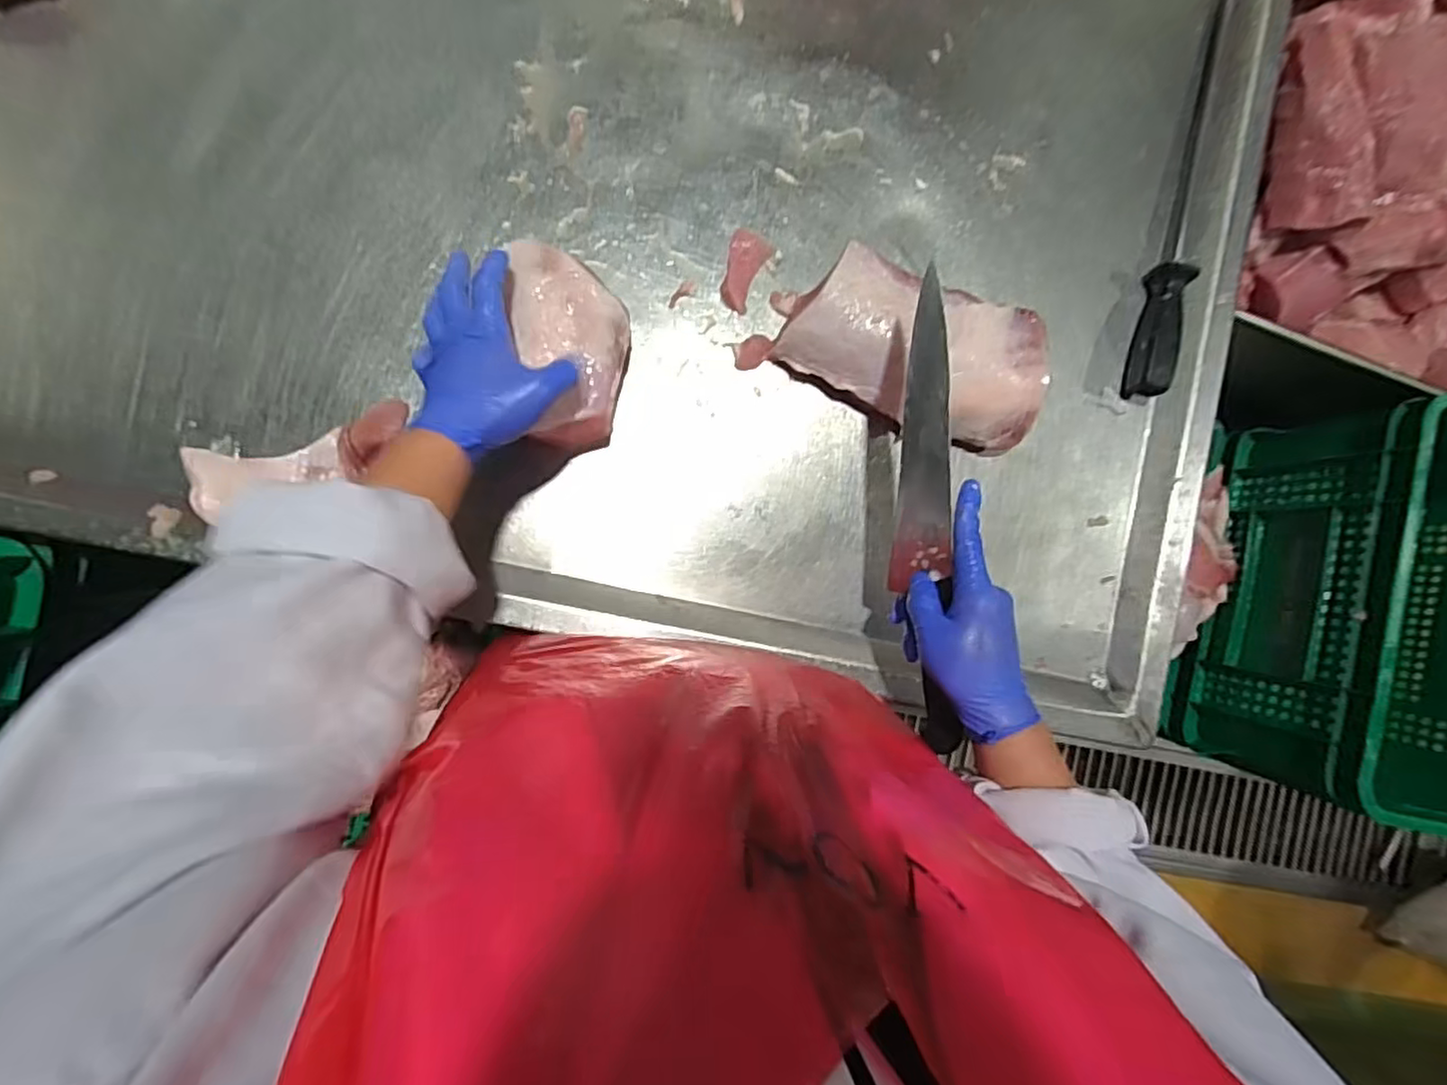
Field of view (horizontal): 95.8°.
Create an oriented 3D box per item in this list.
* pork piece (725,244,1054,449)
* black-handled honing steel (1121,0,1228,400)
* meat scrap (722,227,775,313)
[{"bbox_3d":[0.155,-0.170,0.566,0.252,0.067,0.111,17,88,-4],"label":"pork piece"},{"bbox_3d":[0.437,-0.323,0.608,0.039,0.030,0.383,15,88,-4],"label":"black-handled honing steel"},{"bbox_3d":[0.017,-0.244,0.587,0.035,0.006,0.070,22,88,-4],"label":"meat scrap"}]

